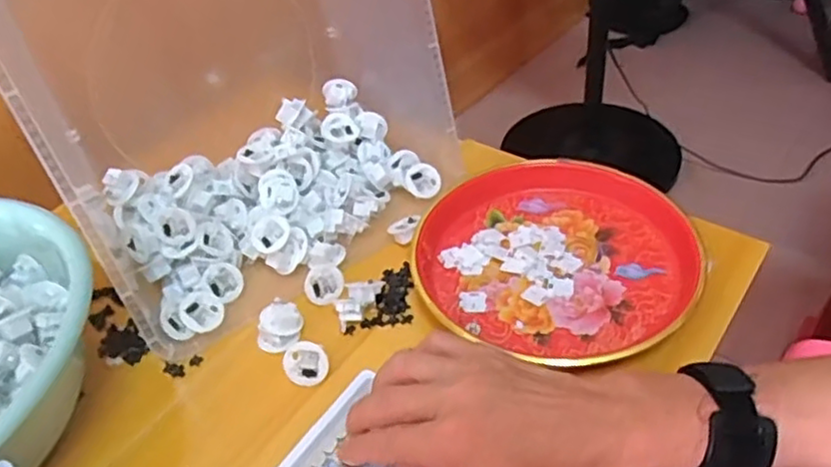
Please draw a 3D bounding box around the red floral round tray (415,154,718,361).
[{"bbox_3d":[0.115,0.016,0.554,0.223,0.027,0.208,-4,43,4],"label":"red floral round tray"}]

